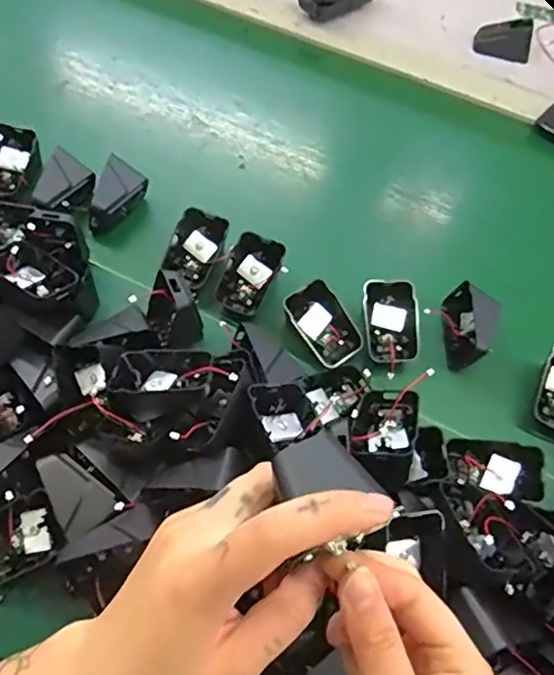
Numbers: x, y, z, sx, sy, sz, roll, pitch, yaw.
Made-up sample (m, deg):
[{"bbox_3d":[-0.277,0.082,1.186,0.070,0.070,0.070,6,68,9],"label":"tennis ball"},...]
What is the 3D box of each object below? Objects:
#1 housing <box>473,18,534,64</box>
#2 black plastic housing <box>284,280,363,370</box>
[{"bbox_3d":[0.281,-0.368,0.704,0.068,0.039,0.031,20,61,8],"label":"housing"},{"bbox_3d":[0.037,-0.009,0.489,0.045,0.040,0.068,-37,90,-14],"label":"black plastic housing"}]

